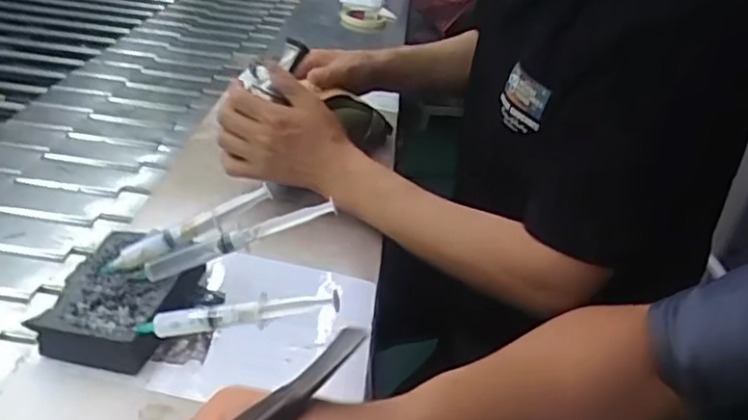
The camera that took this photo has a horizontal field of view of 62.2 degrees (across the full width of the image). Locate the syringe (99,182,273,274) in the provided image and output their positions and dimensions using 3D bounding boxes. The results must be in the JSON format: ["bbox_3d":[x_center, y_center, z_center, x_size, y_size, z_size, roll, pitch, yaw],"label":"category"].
[{"bbox_3d":[-0.150,0.019,0.502,0.144,0.021,0.019,-26,39,-5],"label":"syringe"}]

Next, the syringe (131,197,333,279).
[{"bbox_3d":[-0.114,0.020,0.498,0.163,0.018,0.026,-19,35,1],"label":"syringe"}]

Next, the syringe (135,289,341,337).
[{"bbox_3d":[-0.098,0.072,0.433,0.150,0.016,0.016,-10,31,9],"label":"syringe"}]

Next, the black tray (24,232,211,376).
[{"bbox_3d":[-0.197,0.070,0.493,0.088,0.034,0.127,9,32,4],"label":"black tray"}]

